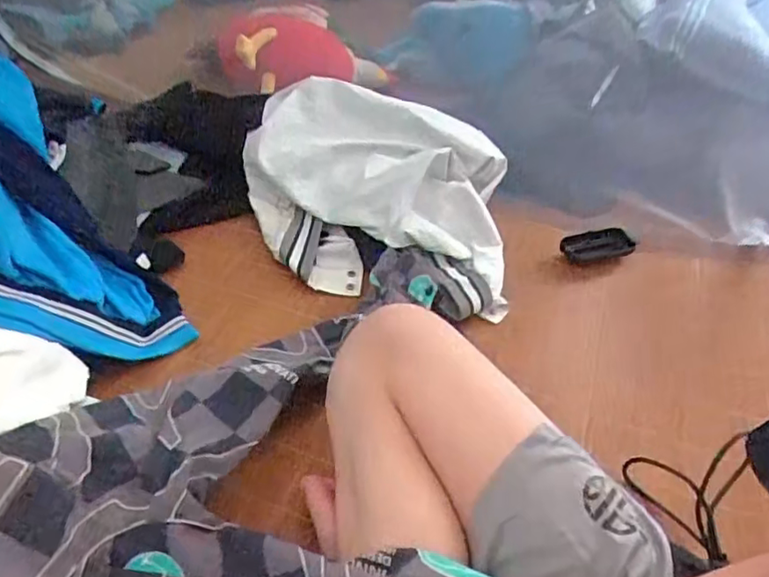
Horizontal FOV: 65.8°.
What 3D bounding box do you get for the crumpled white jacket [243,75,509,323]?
[{"bbox_3d":[-0.019,-0.146,0.861,0.390,0.143,0.345,7,40,0],"label":"crumpled white jacket"}]

